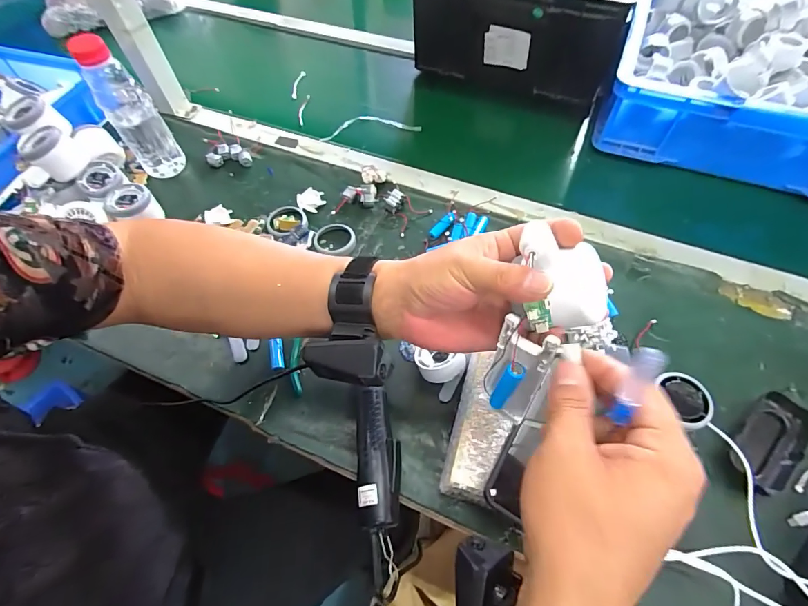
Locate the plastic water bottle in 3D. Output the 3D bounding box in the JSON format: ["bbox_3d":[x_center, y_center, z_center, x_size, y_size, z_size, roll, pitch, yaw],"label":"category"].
[{"bbox_3d":[-0.393,-0.277,0.587,0.063,0.197,0.056,-31,63,-15],"label":"plastic water bottle"}]

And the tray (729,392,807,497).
[{"bbox_3d":[0.378,0.146,0.423,0.110,0.028,0.049,-39,66,-19],"label":"tray"}]

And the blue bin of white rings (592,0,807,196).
[{"bbox_3d":[0.613,-0.446,0.694,0.432,0.125,0.581,21,63,14],"label":"blue bin of white rings"}]

